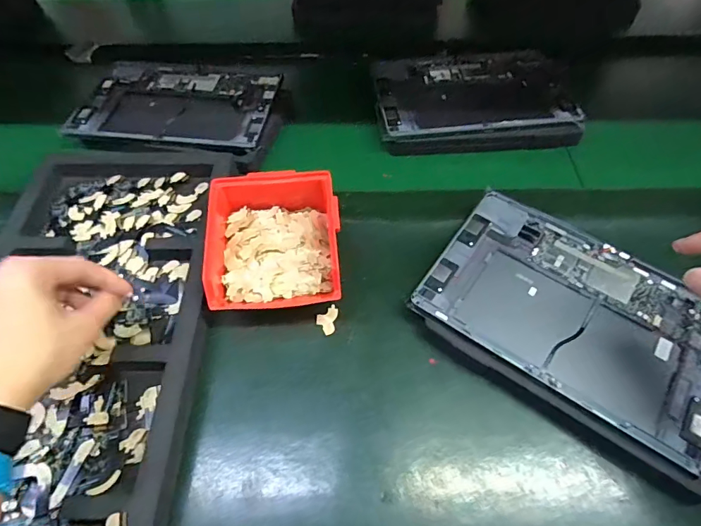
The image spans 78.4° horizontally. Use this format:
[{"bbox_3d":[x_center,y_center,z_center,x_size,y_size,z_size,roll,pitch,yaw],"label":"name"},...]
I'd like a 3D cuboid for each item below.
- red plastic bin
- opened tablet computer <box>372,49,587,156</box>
[{"bbox_3d":[-0.073,-0.024,0.429,0.124,0.065,0.142,-6,55,-2],"label":"red plastic bin"},{"bbox_3d":[0.170,-0.228,0.585,0.264,0.034,0.191,1,59,5],"label":"opened tablet computer"}]

